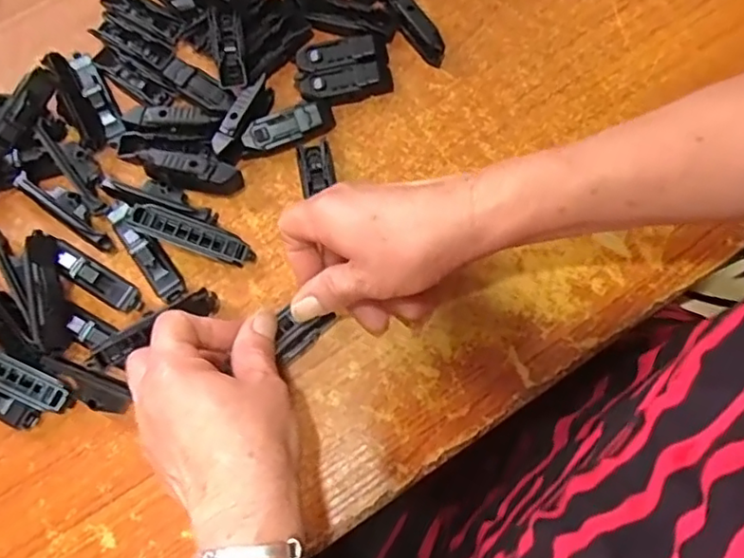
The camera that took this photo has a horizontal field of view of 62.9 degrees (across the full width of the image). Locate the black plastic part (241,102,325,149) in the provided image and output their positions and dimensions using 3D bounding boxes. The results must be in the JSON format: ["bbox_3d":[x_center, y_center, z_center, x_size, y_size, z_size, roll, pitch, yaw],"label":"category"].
[{"bbox_3d":[-0.060,-0.102,0.414,0.056,0.016,0.019,-22,74,-6],"label":"black plastic part"}]

